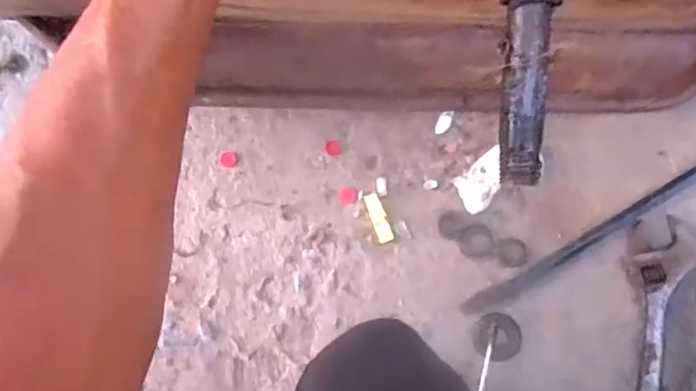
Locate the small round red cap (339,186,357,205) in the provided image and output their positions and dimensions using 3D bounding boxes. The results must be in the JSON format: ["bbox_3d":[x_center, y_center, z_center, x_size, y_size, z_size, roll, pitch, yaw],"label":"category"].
[{"bbox_3d":[0.000,0.000,0.690,0.020,0.004,0.020,0,86,6],"label":"small round red cap"}]

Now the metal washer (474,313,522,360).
[{"bbox_3d":[0.163,0.152,0.656,0.048,0.005,0.049,0,84,-4],"label":"metal washer"}]

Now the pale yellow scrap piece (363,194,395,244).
[{"bbox_3d":[0.034,0.025,0.675,0.019,0.004,0.056,-20,84,4],"label":"pale yellow scrap piece"}]

